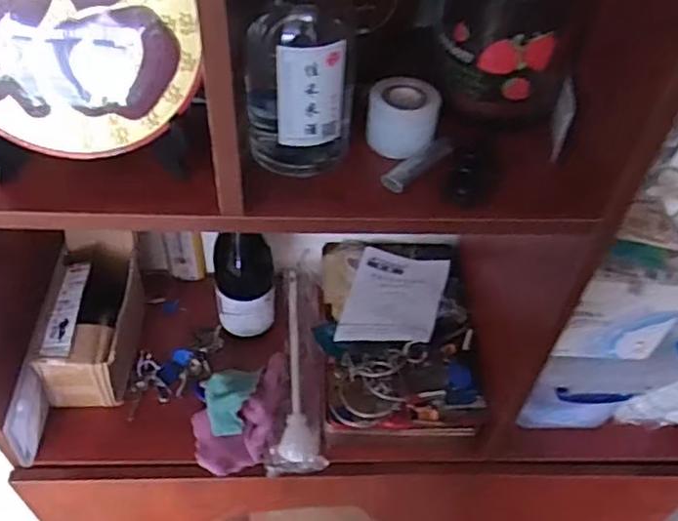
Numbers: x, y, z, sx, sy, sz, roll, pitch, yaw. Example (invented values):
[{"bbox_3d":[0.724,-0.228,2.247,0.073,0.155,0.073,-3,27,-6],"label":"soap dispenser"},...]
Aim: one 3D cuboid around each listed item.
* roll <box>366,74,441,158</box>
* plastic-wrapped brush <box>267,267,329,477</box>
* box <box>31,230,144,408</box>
[{"bbox_3d":[0.054,-0.121,0.533,0.059,0.041,0.059,1,48,-2],"label":"roll"},{"bbox_3d":[-0.056,0.127,0.864,0.065,0.049,0.325,-1,49,-4],"label":"plastic-wrapped brush"},{"bbox_3d":[-0.317,0.076,0.831,0.109,0.137,0.197,-1,49,-3],"label":"box"}]

